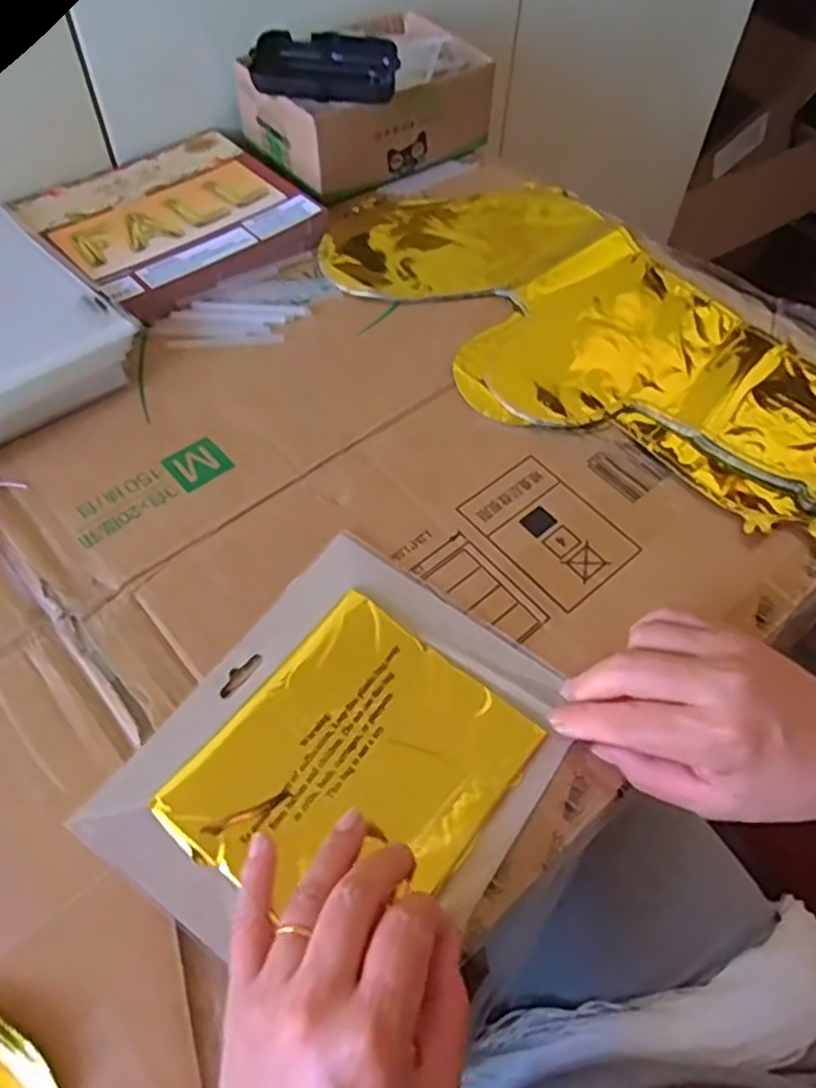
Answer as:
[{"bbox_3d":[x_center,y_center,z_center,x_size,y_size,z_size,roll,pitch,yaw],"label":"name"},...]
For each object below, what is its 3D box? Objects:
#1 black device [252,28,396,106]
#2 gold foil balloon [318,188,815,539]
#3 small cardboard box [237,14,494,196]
[{"bbox_3d":[-0.062,-0.369,0.561,0.105,0.030,0.051,4,57,1],"label":"black device"},{"bbox_3d":[0.134,-0.144,0.504,0.211,0.015,0.431,-31,63,-20],"label":"gold foil balloon"},{"bbox_3d":[-0.034,-0.376,0.622,0.190,0.065,0.145,-35,64,-22],"label":"small cardboard box"}]

